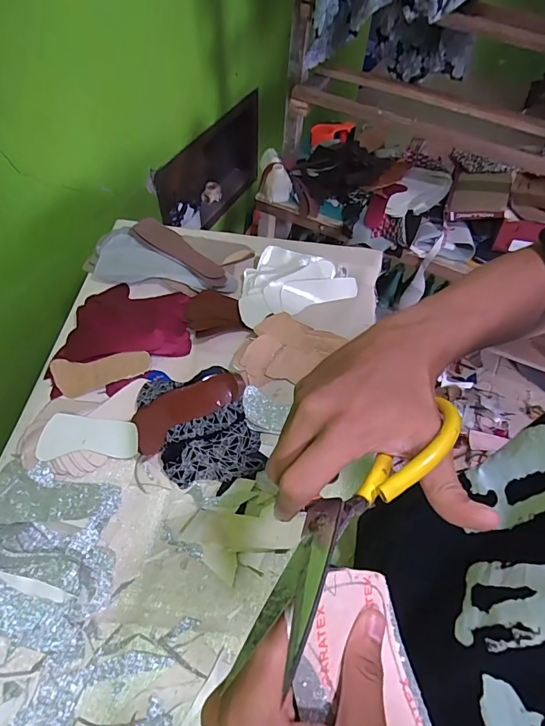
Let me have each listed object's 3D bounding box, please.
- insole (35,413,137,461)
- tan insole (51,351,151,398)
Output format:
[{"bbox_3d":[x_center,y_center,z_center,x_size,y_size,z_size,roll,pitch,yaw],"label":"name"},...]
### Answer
[{"bbox_3d":[-0.296,0.118,0.673,0.154,0.010,0.069,-1,80,-2],"label":"insole"},{"bbox_3d":[-0.306,0.016,0.743,0.165,0.019,0.063,-6,57,-6],"label":"tan insole"}]

